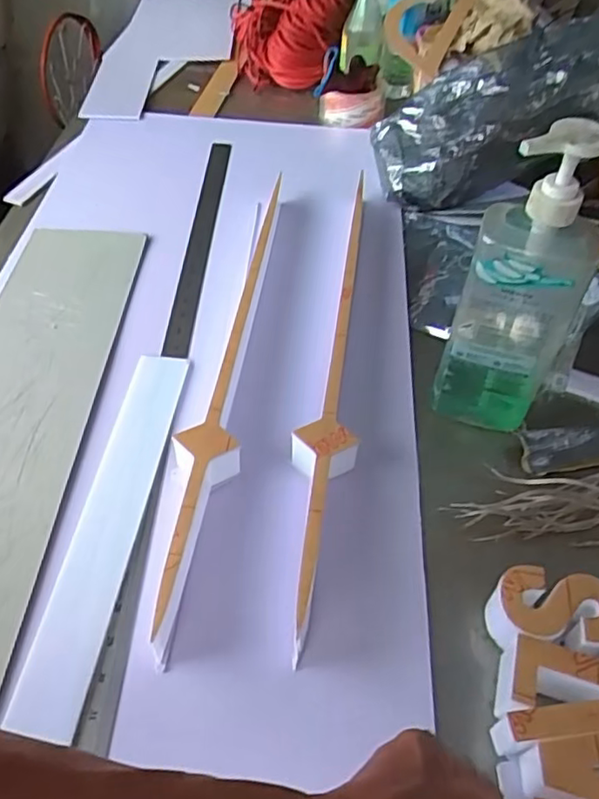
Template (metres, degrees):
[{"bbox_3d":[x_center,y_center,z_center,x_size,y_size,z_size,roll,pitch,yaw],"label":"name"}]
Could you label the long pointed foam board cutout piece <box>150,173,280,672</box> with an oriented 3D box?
[{"bbox_3d":[-0.068,-0.023,0.610,0.054,0.051,0.527,7,50,3],"label":"long pointed foam board cutout piece"}]

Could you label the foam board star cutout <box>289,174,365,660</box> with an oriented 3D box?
[{"bbox_3d":[0.034,-0.028,0.618,0.056,0.047,0.530,7,50,3],"label":"foam board star cutout"}]

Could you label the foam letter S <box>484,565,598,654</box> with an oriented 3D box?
[{"bbox_3d":[0.185,0.163,0.476,0.088,0.052,0.056,6,50,2],"label":"foam letter S"}]

